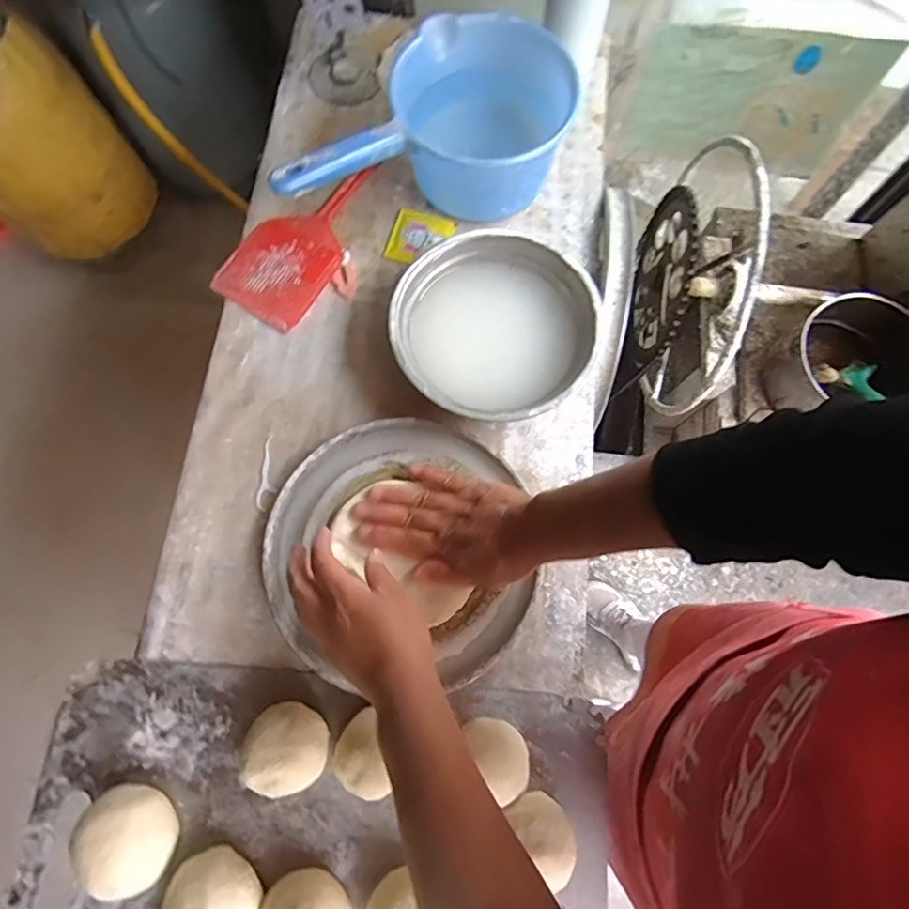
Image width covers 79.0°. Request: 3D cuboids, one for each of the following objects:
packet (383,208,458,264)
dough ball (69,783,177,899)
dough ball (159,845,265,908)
[{"bbox_3d":[-0.037,-0.234,0.597,0.065,0.009,0.061,15,73,4],"label":"packet"},{"bbox_3d":[-0.251,0.292,0.414,0.063,0.039,0.073,-32,76,-10],"label":"dough ball"},{"bbox_3d":[-0.181,0.332,0.404,0.070,0.028,0.064,0,72,-1],"label":"dough ball"}]

